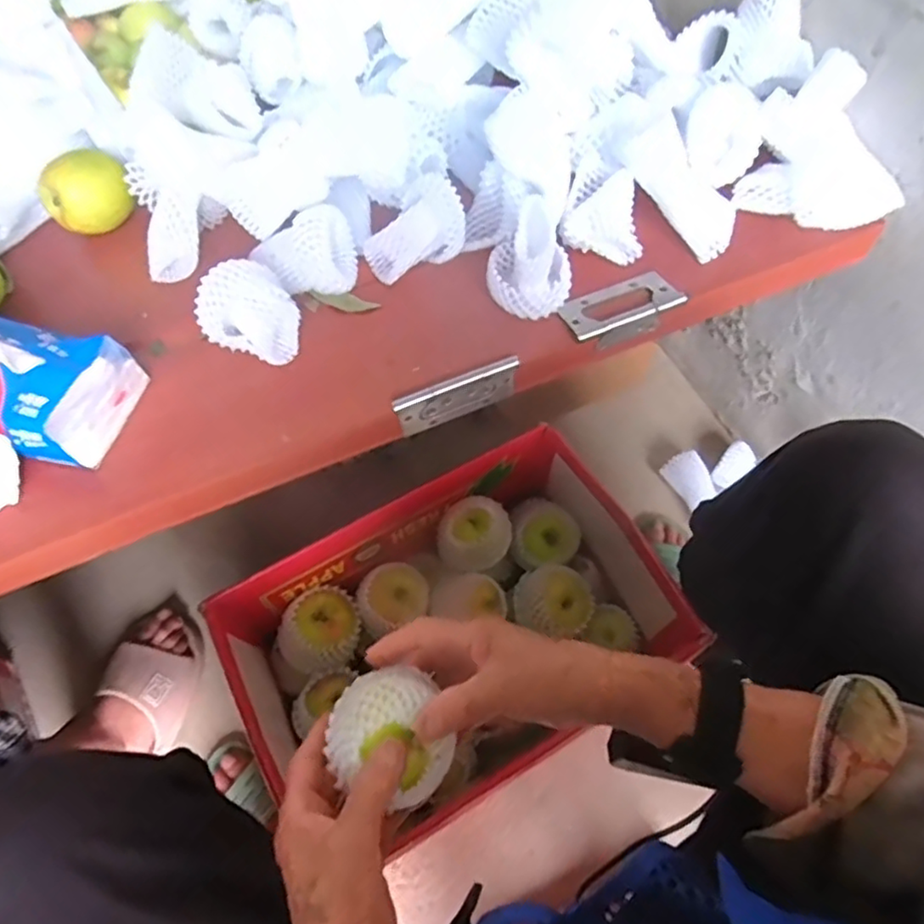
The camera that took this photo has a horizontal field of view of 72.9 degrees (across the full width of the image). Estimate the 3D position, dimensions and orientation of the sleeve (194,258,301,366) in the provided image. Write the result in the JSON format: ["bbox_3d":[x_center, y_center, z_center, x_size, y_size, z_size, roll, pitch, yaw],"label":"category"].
[{"bbox_3d":[-0.161,-0.108,0.473,0.065,0.063,0.057,-28,63,-16],"label":"sleeve"}]

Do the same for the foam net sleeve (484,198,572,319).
[{"bbox_3d":[0.054,-0.158,0.489,0.065,0.071,0.062,7,59,4],"label":"foam net sleeve"}]

